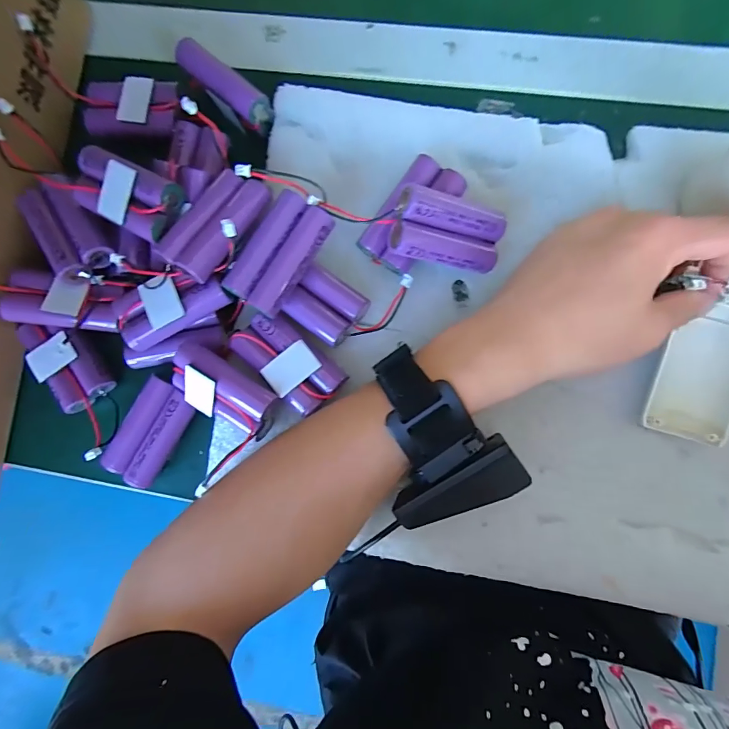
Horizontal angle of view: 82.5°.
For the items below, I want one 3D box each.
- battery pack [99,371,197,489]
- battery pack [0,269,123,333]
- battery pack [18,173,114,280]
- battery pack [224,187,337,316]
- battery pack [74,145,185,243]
[{"bbox_3d":[-0.135,0.042,0.262,0.033,0.014,0.064,32,89,7],"label":"battery pack"},{"bbox_3d":[-0.188,-0.039,0.259,0.067,0.023,0.033,11,86,6],"label":"battery pack"},{"bbox_3d":[-0.182,-0.084,0.255,0.035,0.016,0.066,-35,83,1],"label":"battery pack"},{"bbox_3d":[-0.048,-0.063,0.239,0.038,0.021,0.066,32,89,7],"label":"battery pack"},{"bbox_3d":[-0.139,-0.098,0.238,0.066,0.018,0.034,27,88,7],"label":"battery pack"}]

